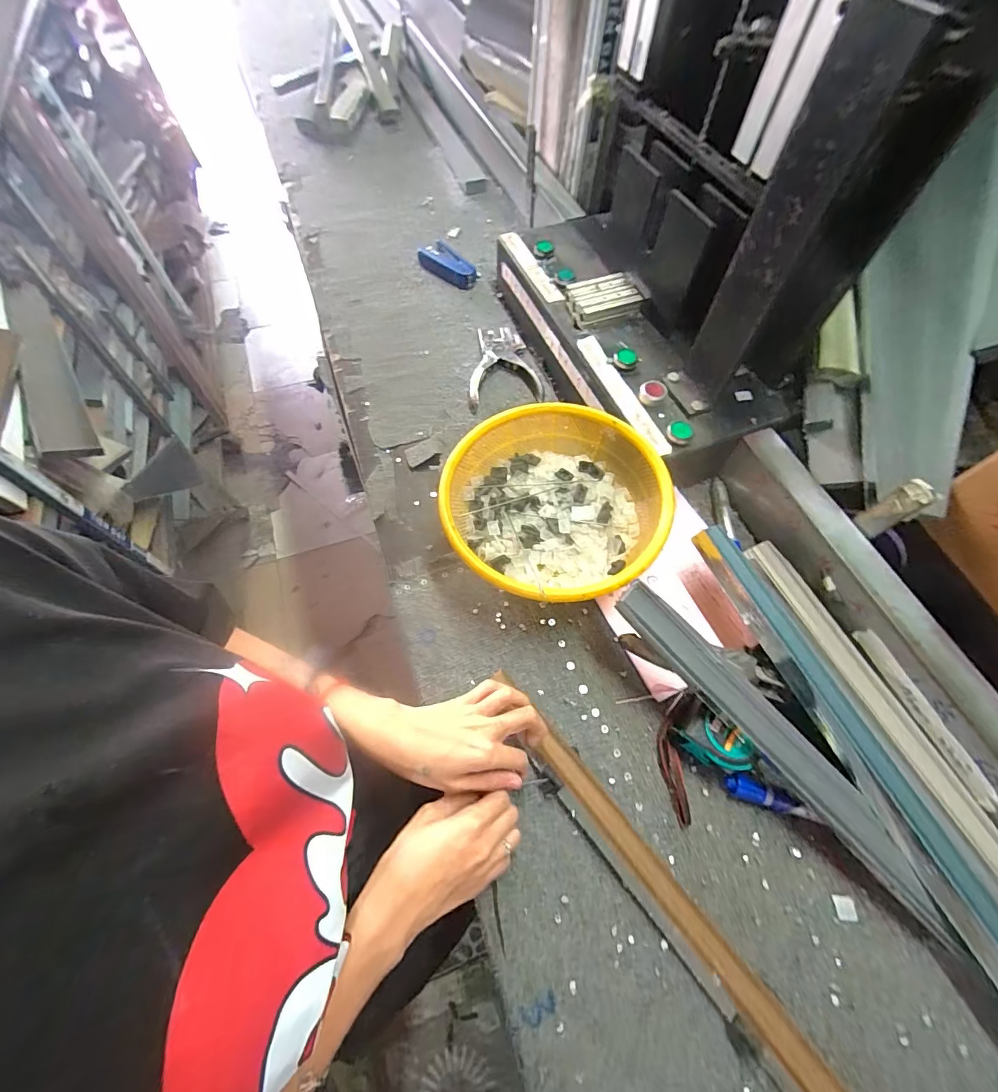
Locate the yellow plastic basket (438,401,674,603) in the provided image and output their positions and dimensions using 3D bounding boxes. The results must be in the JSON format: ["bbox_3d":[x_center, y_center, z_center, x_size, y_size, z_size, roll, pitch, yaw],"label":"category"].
[{"bbox_3d":[0.058,-0.040,0.481,0.227,0.084,0.227,7,63,4],"label":"yellow plastic basket"}]

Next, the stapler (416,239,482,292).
[{"bbox_3d":[-0.086,-0.462,0.727,0.113,0.032,0.054,41,70,19],"label":"stapler"}]

